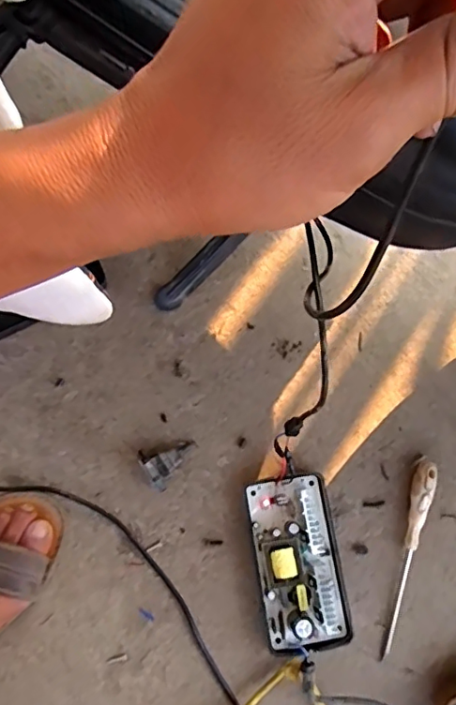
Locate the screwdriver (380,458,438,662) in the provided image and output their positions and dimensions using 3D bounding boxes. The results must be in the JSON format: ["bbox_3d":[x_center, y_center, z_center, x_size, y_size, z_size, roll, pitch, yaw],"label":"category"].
[{"bbox_3d":[0.195,0.219,0.584,0.021,0.025,0.209,16,77,3],"label":"screwdriver"}]

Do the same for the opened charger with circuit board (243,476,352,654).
[{"bbox_3d":[0.075,0.222,0.574,0.092,0.045,0.175,-8,77,-6],"label":"opened charger with circuit board"}]

